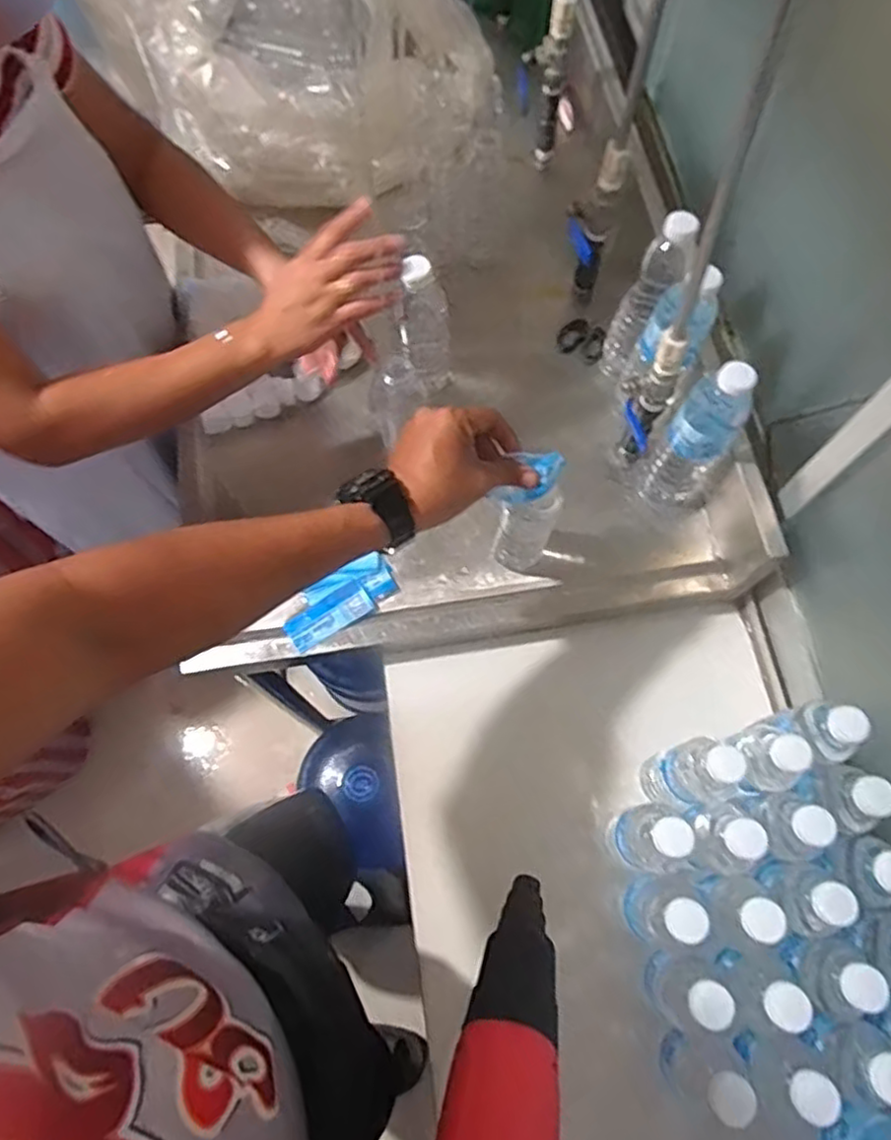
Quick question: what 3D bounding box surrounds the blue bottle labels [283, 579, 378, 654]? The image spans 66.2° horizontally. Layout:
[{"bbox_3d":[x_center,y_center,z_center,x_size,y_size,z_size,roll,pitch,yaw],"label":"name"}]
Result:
[{"bbox_3d":[-0.128,0.052,0.758,0.098,0.008,0.041,-33,73,-11],"label":"blue bottle labels"}]

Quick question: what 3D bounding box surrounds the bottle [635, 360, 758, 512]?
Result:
[{"bbox_3d":[0.267,-0.140,0.718,0.082,0.213,0.063,32,73,11],"label":"bottle"}]

